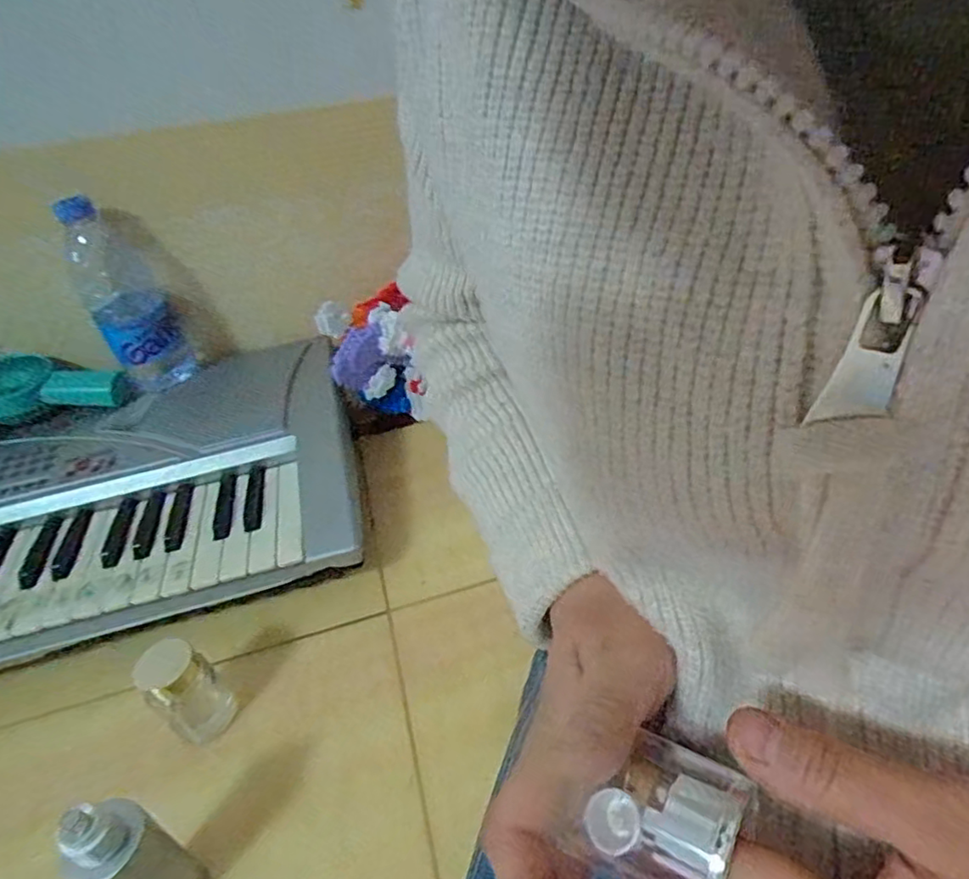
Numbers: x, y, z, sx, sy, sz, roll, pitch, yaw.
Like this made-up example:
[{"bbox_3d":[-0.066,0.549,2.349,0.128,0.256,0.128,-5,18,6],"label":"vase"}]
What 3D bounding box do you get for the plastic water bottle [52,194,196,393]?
[{"bbox_3d":[-0.361,-0.141,0.644,0.070,0.185,0.067,-23,44,-18],"label":"plastic water bottle"}]

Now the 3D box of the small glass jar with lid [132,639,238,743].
[{"bbox_3d":[-0.214,0.183,0.458,0.040,0.079,0.040,-4,42,3],"label":"small glass jar with lid"}]

